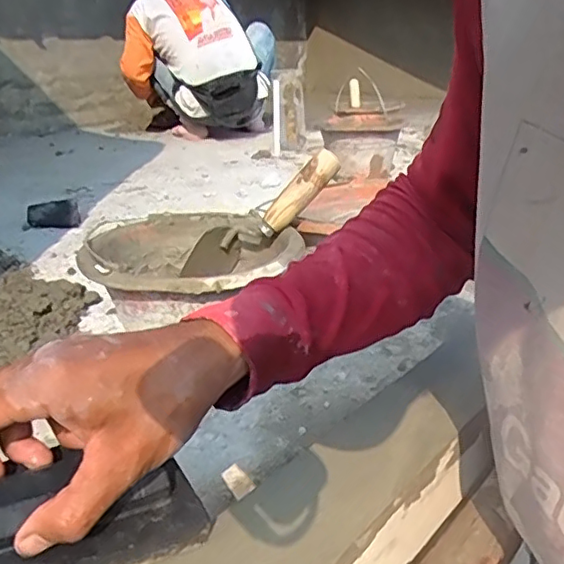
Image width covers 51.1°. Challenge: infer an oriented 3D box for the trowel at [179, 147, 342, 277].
[{"bbox_3d":[-0.027,-0.079,0.744,0.238,0.068,0.072,-37,24,5],"label":"trowel"}]

